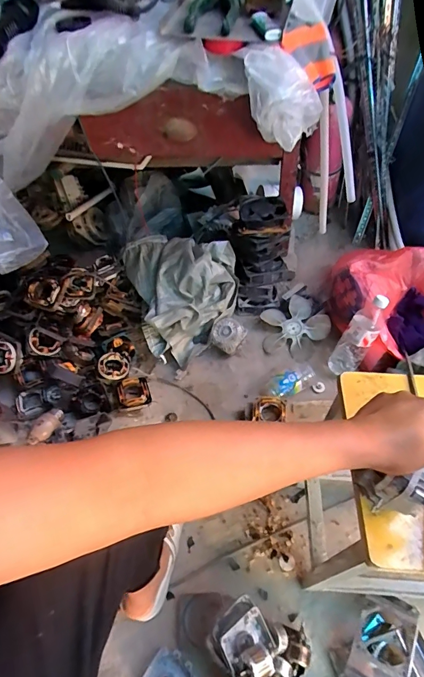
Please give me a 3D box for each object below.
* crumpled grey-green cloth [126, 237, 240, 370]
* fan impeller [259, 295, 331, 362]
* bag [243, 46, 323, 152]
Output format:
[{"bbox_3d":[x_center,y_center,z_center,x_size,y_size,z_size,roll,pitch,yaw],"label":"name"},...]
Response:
[{"bbox_3d":[-0.061,-0.126,1.067,0.293,0.229,0.282,-16,54,-8],"label":"crumpled grey-green cloth"},{"bbox_3d":[0.229,-0.022,1.103,0.182,0.032,0.177,-4,69,12],"label":"fan impeller"},{"bbox_3d":[0.098,-0.332,0.542,0.107,0.110,0.070,7,54,9],"label":"bag"}]

